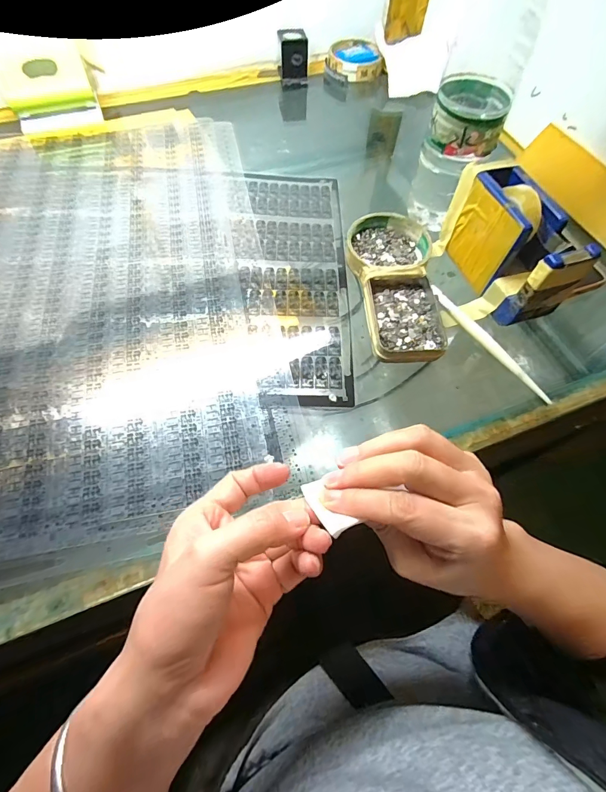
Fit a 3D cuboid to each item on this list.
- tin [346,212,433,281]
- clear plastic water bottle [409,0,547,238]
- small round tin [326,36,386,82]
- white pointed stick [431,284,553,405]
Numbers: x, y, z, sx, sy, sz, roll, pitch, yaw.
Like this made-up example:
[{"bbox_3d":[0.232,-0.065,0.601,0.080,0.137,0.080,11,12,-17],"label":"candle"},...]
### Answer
[{"bbox_3d":[0.084,-0.148,0.370,0.080,0.017,0.086,0,62,-1],"label":"tin"},{"bbox_3d":[0.146,-0.253,0.314,0.061,0.213,0.071,18,63,8],"label":"clear plastic water bottle"},{"bbox_3d":[0.082,-0.515,0.563,0.084,0.019,0.098,9,62,4],"label":"small round tin"},{"bbox_3d":[0.164,-0.050,0.332,0.008,0.007,0.143,-28,66,-15],"label":"white pointed stick"}]

